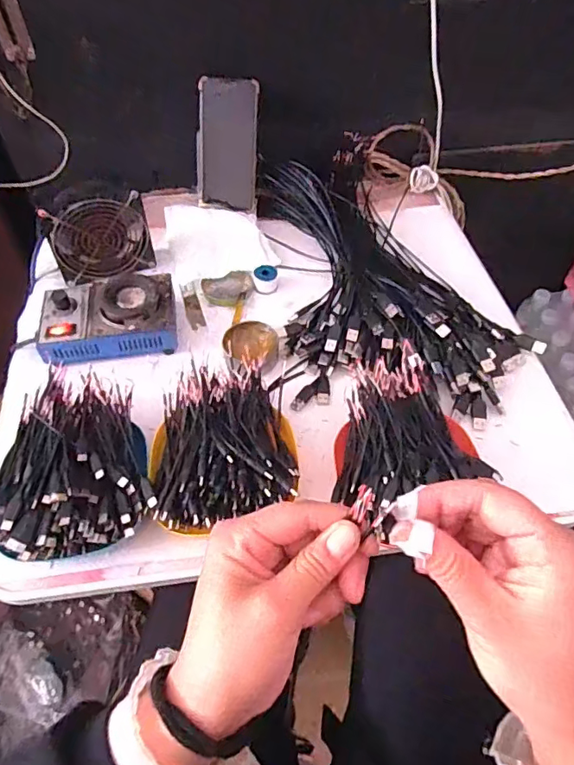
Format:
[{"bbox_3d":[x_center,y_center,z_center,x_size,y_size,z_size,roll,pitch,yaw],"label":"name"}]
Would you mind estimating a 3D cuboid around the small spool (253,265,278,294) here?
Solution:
[{"bbox_3d":[-0.027,-0.133,0.674,0.030,0.023,0.028,0,54,0],"label":"small spool"}]

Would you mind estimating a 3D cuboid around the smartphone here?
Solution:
[{"bbox_3d":[-0.082,-0.325,0.717,0.084,0.160,0.016,7,30,4],"label":"smartphone"}]

